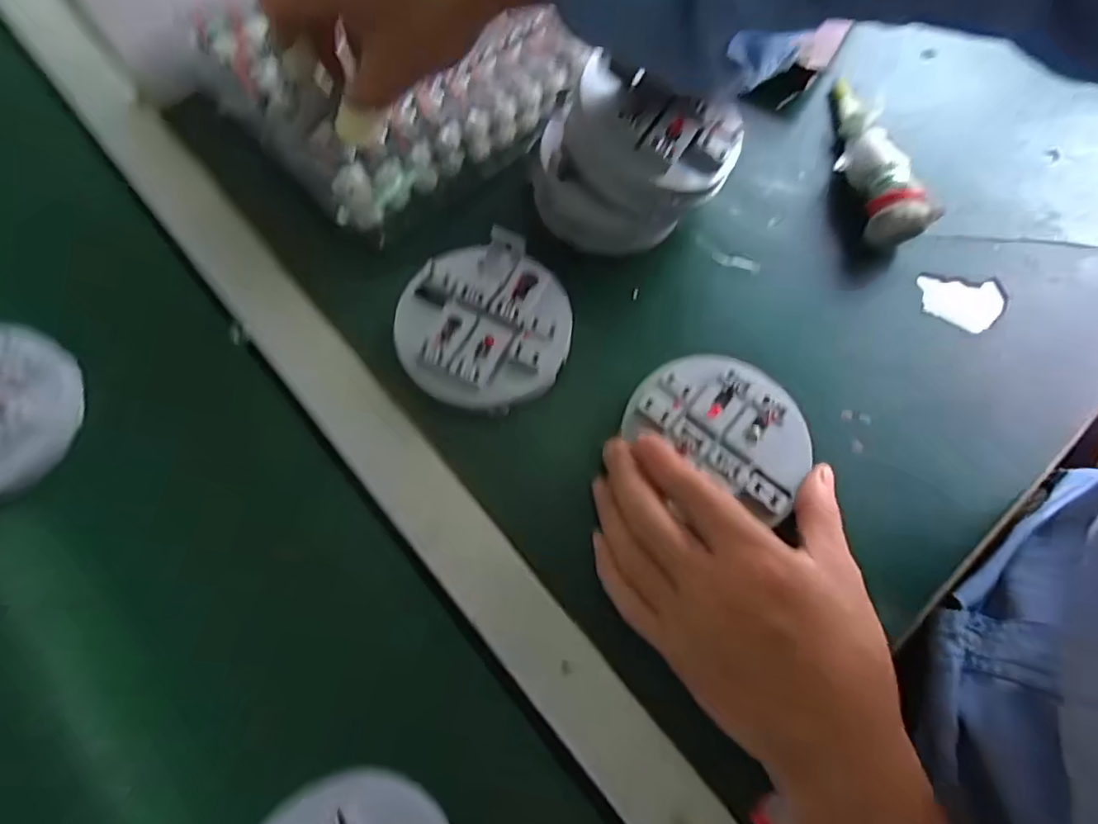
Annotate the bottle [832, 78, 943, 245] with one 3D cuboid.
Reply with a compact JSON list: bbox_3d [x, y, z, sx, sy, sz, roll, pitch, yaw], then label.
[{"bbox_3d":[0.216,-0.170,0.391,0.035,0.038,0.128,-5,70,-2],"label":"bottle"}]

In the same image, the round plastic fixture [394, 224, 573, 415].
[{"bbox_3d":[-0.038,-0.054,0.342,0.102,0.018,0.102,-1,69,1],"label":"round plastic fixture"}]

